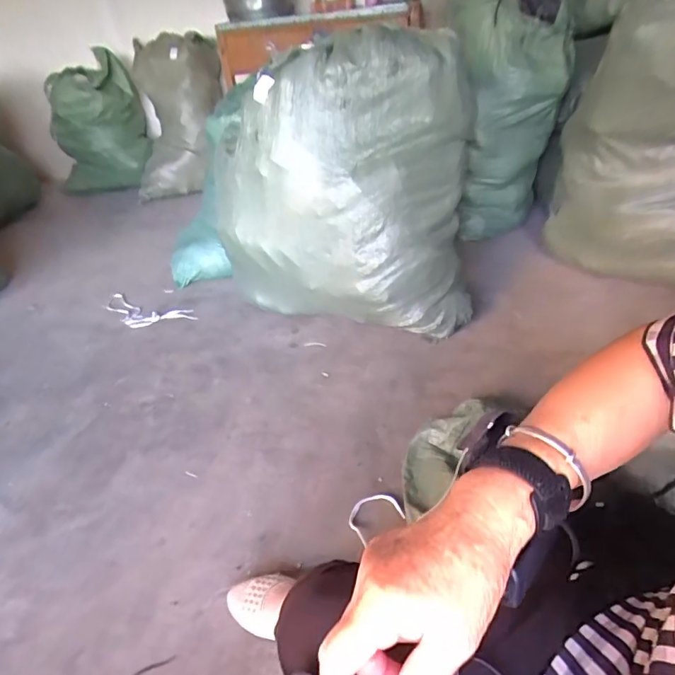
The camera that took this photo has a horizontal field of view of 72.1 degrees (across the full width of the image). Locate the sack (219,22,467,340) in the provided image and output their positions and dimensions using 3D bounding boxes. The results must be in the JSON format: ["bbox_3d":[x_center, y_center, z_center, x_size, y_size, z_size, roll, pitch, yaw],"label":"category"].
[{"bbox_3d":[0.028,-0.408,1.325,0.691,0.708,0.399,10,36,21],"label":"sack"}]

